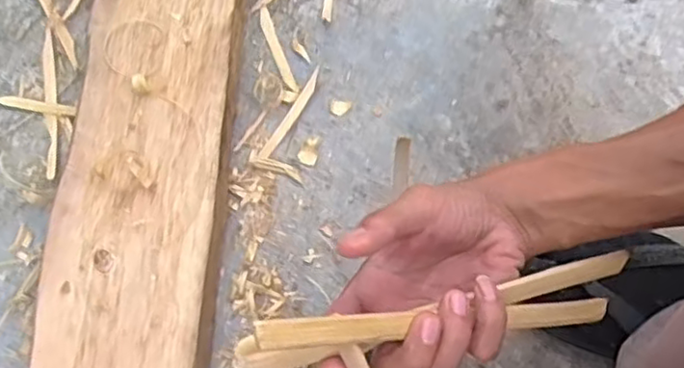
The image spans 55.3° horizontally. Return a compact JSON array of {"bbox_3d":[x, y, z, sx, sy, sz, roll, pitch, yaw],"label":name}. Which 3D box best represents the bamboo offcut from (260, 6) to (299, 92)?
[{"bbox_3d":[-0.058,-0.120,0.587,0.011,0.009,0.088,-19,72,-8],"label":"bamboo offcut"}]

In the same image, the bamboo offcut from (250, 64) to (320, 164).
[{"bbox_3d":[-0.046,-0.057,0.560,0.012,0.009,0.098,33,73,10],"label":"bamboo offcut"}]

